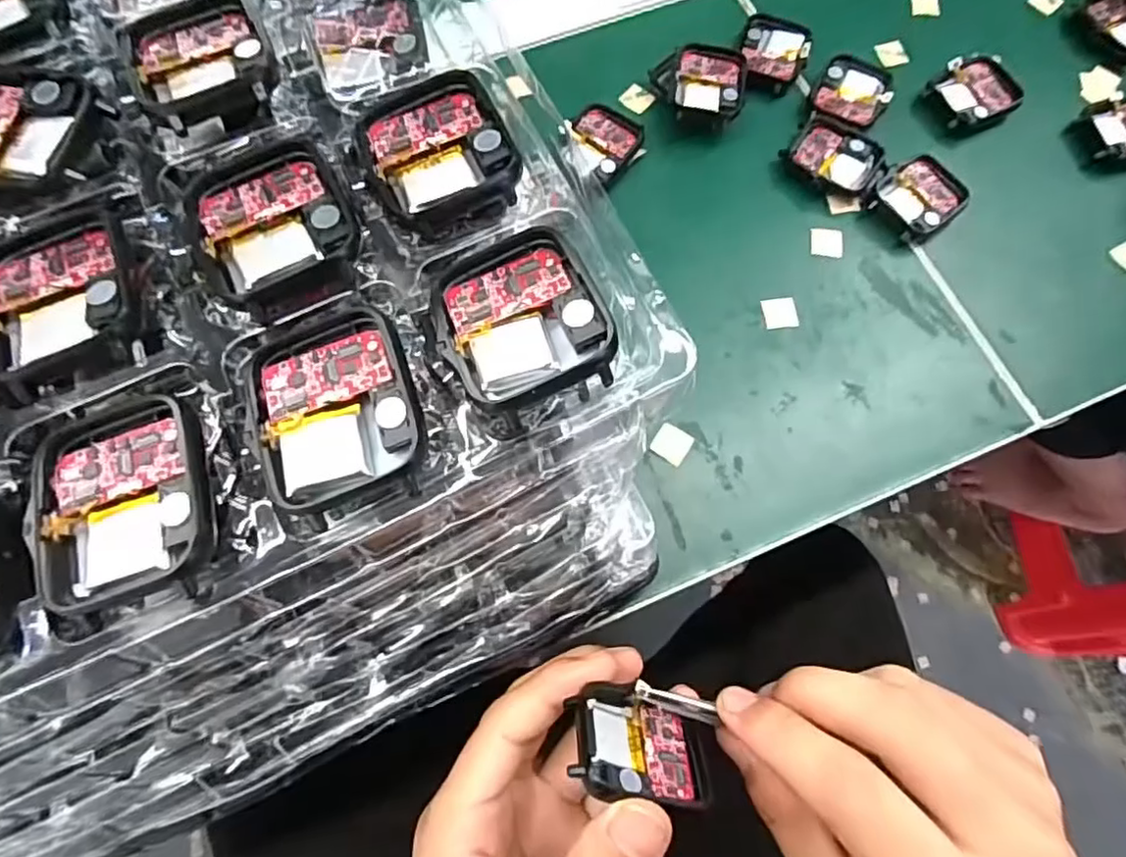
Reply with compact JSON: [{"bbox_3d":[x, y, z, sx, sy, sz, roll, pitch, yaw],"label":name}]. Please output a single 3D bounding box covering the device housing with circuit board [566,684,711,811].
[{"bbox_3d":[0.025,0.100,0.201,0.045,0.006,0.037,16,27,-17],"label":"device housing with circuit board"}]

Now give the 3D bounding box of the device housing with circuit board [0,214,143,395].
[{"bbox_3d":[-0.123,-0.031,0.154,0.037,0.007,0.048,-23,73,-8],"label":"device housing with circuit board"}]

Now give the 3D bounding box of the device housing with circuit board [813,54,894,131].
[{"bbox_3d":[0.155,-0.180,0.338,0.038,0.007,0.043,24,73,7],"label":"device housing with circuit board"}]

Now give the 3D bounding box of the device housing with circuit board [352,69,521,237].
[{"bbox_3d":[-0.033,-0.076,0.167,0.037,0.007,0.048,-19,72,-7],"label":"device housing with circuit board"}]

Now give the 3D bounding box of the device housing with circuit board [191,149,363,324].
[{"bbox_3d":[-0.072,-0.050,0.158,0.037,0.005,0.048,-19,72,-7],"label":"device housing with circuit board"}]

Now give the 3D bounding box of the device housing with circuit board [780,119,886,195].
[{"bbox_3d":[0.139,-0.139,0.323,0.046,0.007,0.036,38,75,12],"label":"device housing with circuit board"}]

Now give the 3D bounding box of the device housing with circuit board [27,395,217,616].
[{"bbox_3d":[-0.098,0.015,0.140,0.038,0.008,0.045,-21,73,-8],"label":"device housing with circuit board"}]

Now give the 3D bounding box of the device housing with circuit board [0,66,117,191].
[{"bbox_3d":[-0.150,-0.081,0.170,0.048,0.005,0.037,12,71,3],"label":"device housing with circuit board"}]

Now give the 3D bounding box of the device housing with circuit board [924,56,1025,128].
[{"bbox_3d":[0.223,-0.181,0.343,0.045,0.014,0.039,-24,73,-9],"label":"device housing with circuit board"}]

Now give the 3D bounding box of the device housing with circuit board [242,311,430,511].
[{"bbox_3d":[-0.053,-0.005,0.145,0.038,0.010,0.043,-13,72,-5],"label":"device housing with circuit board"}]

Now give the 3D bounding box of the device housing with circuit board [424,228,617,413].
[{"bbox_3d":[-0.012,-0.027,0.150,0.039,0.009,0.045,-19,72,-7],"label":"device housing with circuit board"}]

